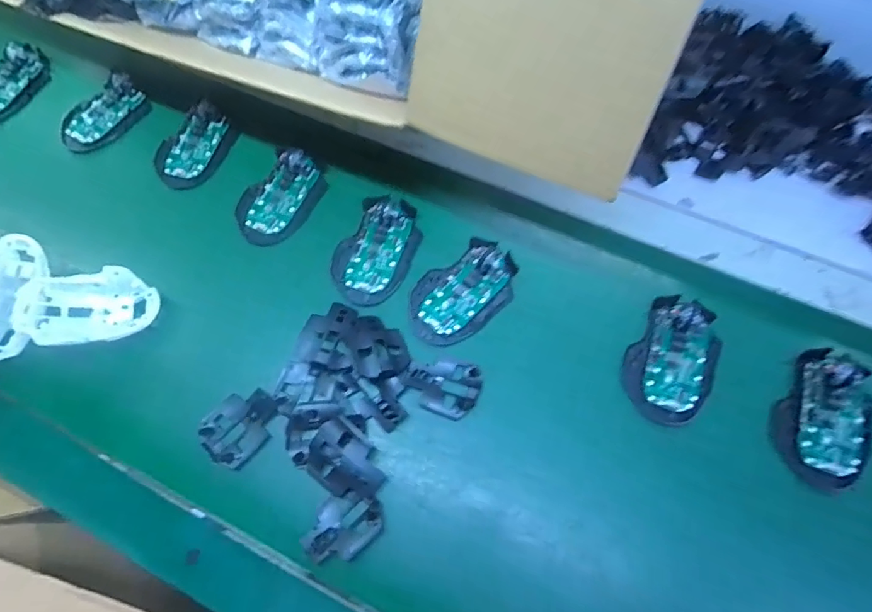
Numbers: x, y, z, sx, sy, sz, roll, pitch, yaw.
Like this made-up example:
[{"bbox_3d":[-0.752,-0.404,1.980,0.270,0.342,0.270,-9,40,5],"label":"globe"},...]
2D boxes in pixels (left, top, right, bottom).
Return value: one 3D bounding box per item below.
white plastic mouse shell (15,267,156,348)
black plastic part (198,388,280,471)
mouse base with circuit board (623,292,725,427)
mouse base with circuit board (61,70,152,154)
[{"bbox_3d":[-0.326,0.002,0.471,0.113,0.035,0.065,-16,69,-5],"label":"white plastic mouse shell"},{"bbox_3d":[-0.171,0.104,0.436,0.054,0.011,0.066,40,74,15],"label":"black plastic part"},{"bbox_3d":[0.215,0.045,0.445,0.071,0.029,0.113,26,71,11],"label":"mouse base with circuit board"},{"bbox_3d":[-0.390,-0.225,0.576,0.101,0.023,0.067,-43,74,-14],"label":"mouse base with circuit board"}]

